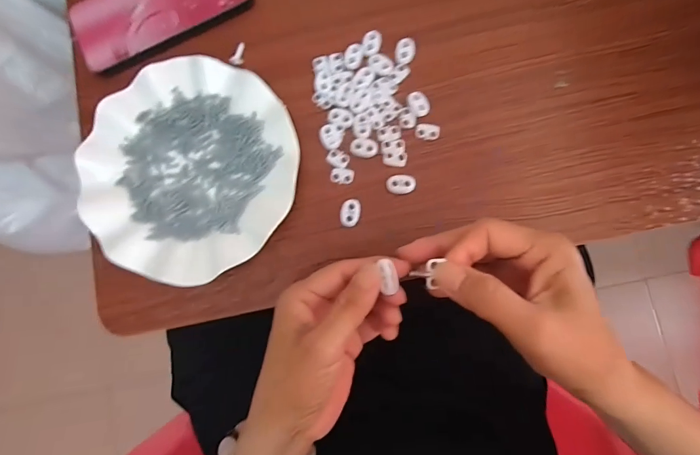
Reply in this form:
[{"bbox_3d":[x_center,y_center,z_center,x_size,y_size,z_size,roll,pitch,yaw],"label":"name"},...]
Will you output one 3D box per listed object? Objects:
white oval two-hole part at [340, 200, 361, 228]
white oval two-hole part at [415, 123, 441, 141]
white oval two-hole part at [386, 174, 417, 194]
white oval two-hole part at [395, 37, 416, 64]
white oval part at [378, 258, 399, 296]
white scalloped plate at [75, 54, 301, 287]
[{"bbox_3d":[0.000,-0.012,0.318,0.015,0.004,0.023,10,84,5],"label":"white oval two-hole part"},{"bbox_3d":[0.067,-0.083,0.323,0.021,0.004,0.014,14,84,5],"label":"white oval two-hole part"},{"bbox_3d":[0.044,-0.037,0.318,0.024,0.004,0.017,-5,83,3],"label":"white oval two-hole part"},{"bbox_3d":[0.049,-0.156,0.332,0.017,0.005,0.023,7,83,4],"label":"white oval two-hole part"},{"bbox_3d":[0.024,0.030,0.230,0.010,0.004,0.021,-12,88,2],"label":"white oval part"},{"bbox_3d":[-0.137,-0.050,0.321,0.182,0.021,0.179,0,83,3],"label":"white scalloped plate"}]

